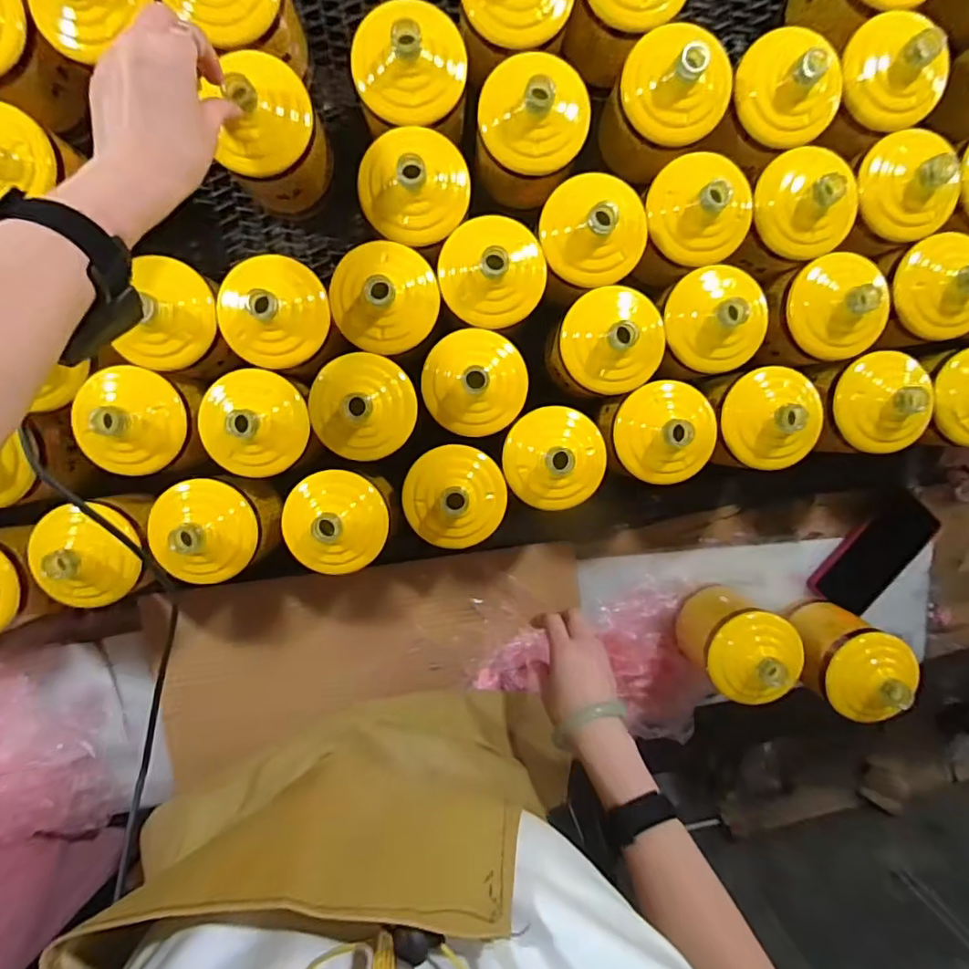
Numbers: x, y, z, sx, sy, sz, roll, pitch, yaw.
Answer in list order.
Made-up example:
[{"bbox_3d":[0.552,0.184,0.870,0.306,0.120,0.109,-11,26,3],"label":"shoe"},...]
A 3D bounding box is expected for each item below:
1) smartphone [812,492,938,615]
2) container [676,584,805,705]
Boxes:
[{"bbox_3d":[0.491,0.088,0.688,0.086,0.016,0.163,39,91,-6],"label":"smartphone"},{"bbox_3d":[0.272,0.172,0.618,0.087,0.158,0.103,27,98,-9],"label":"container"}]

